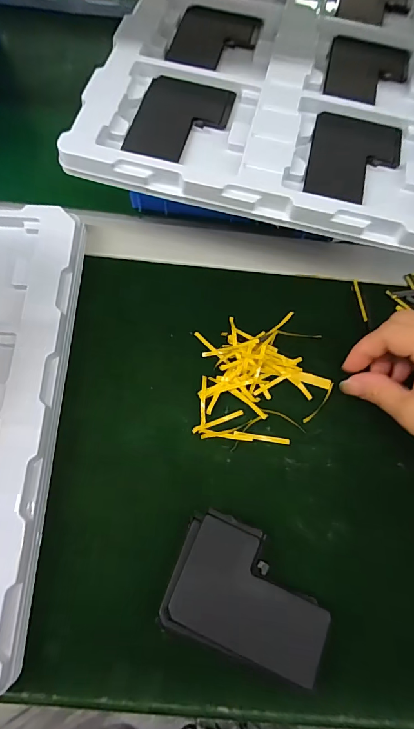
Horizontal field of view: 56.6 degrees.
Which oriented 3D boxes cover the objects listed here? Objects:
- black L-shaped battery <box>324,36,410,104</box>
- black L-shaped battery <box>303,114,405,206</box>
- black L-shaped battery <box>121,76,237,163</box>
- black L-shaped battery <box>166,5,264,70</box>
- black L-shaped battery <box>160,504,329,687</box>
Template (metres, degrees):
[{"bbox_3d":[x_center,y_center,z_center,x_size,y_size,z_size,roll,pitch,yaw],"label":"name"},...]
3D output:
[{"bbox_3d":[0.135,-0.247,0.321,0.067,0.004,0.079,13,70,2],"label":"black L-shaped battery"},{"bbox_3d":[0.108,-0.152,0.280,0.064,0.004,0.085,13,70,2],"label":"black L-shaped battery"},{"bbox_3d":[-0.018,-0.181,0.284,0.064,0.006,0.086,14,70,3],"label":"black L-shaped battery"},{"bbox_3d":[0.008,-0.277,0.326,0.068,0.004,0.080,12,70,2],"label":"black L-shaped battery"},{"bbox_3d":[0.025,0.135,0.231,0.091,0.018,0.066,19,70,5],"label":"black L-shaped battery"}]

